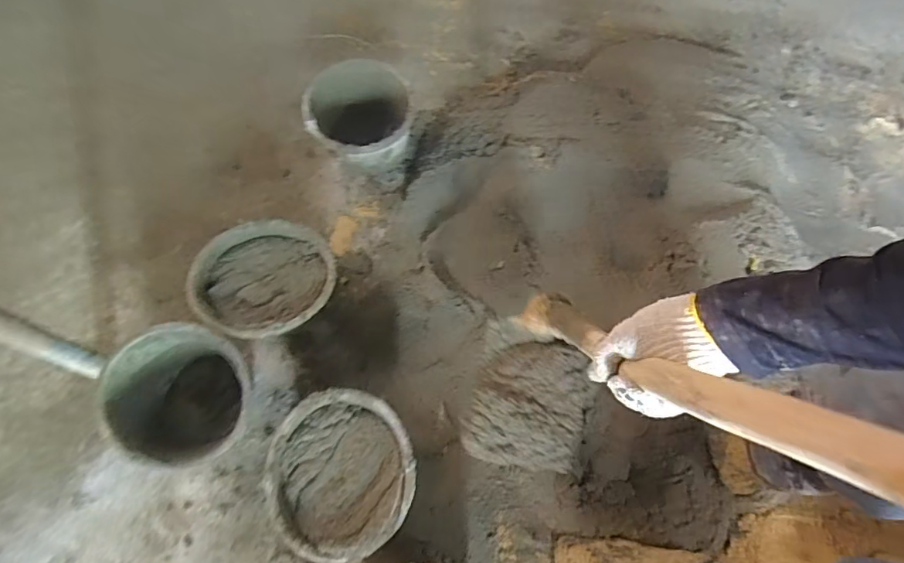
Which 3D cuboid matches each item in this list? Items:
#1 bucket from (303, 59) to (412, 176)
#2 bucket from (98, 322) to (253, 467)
[{"bbox_3d":[-0.208,-0.347,1.165,0.231,0.168,0.231,-1,67,-2],"label":"bucket"},{"bbox_3d":[-0.469,0.213,0.915,0.235,0.172,0.220,-2,67,-3],"label":"bucket"}]

